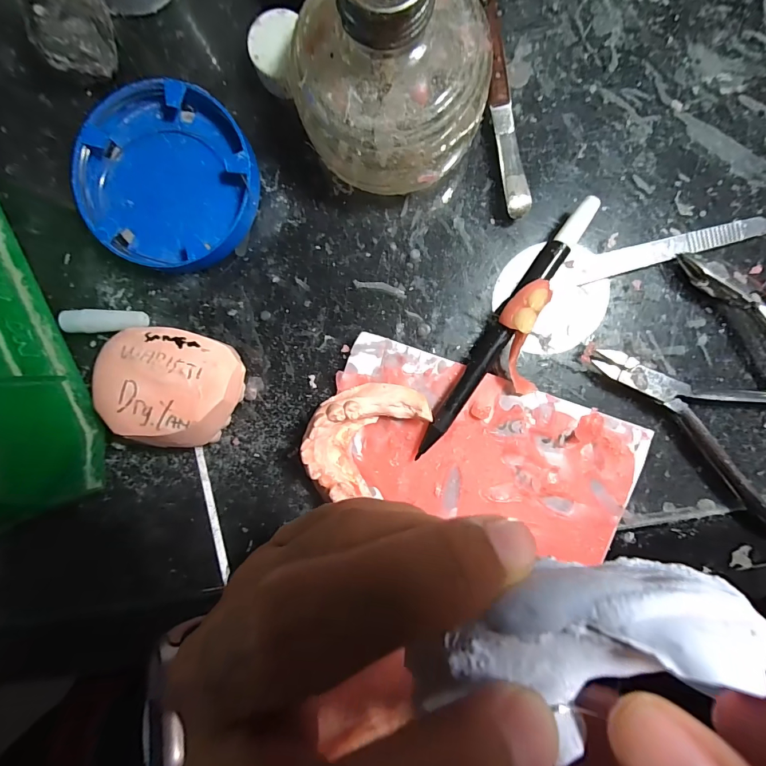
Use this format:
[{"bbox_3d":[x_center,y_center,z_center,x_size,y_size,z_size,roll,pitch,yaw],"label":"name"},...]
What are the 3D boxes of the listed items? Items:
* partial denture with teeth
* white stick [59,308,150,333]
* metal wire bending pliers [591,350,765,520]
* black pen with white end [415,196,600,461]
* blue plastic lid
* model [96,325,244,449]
[{"bbox_3d":[0.061,-0.019,0.173,0.019,0.007,0.049,2,107,2],"label":"partial denture with teeth"},{"bbox_3d":[-0.130,-0.029,0.187,0.037,0.011,0.011,-3,93,3],"label":"white stick"},{"bbox_3d":[0.153,0.015,0.176,0.116,0.016,0.047,44,94,0],"label":"metal wire bending pliers"},{"bbox_3d":[0.053,-0.023,0.179,0.011,0.009,0.132,32,94,0],"label":"black pen with white end"},{"bbox_3d":[-0.097,-0.092,0.181,0.077,0.015,0.079,0,93,2],"label":"blue plastic lid"},{"bbox_3d":[-0.094,0.001,0.179,0.060,0.032,0.048,10,93,2],"label":"model"}]

